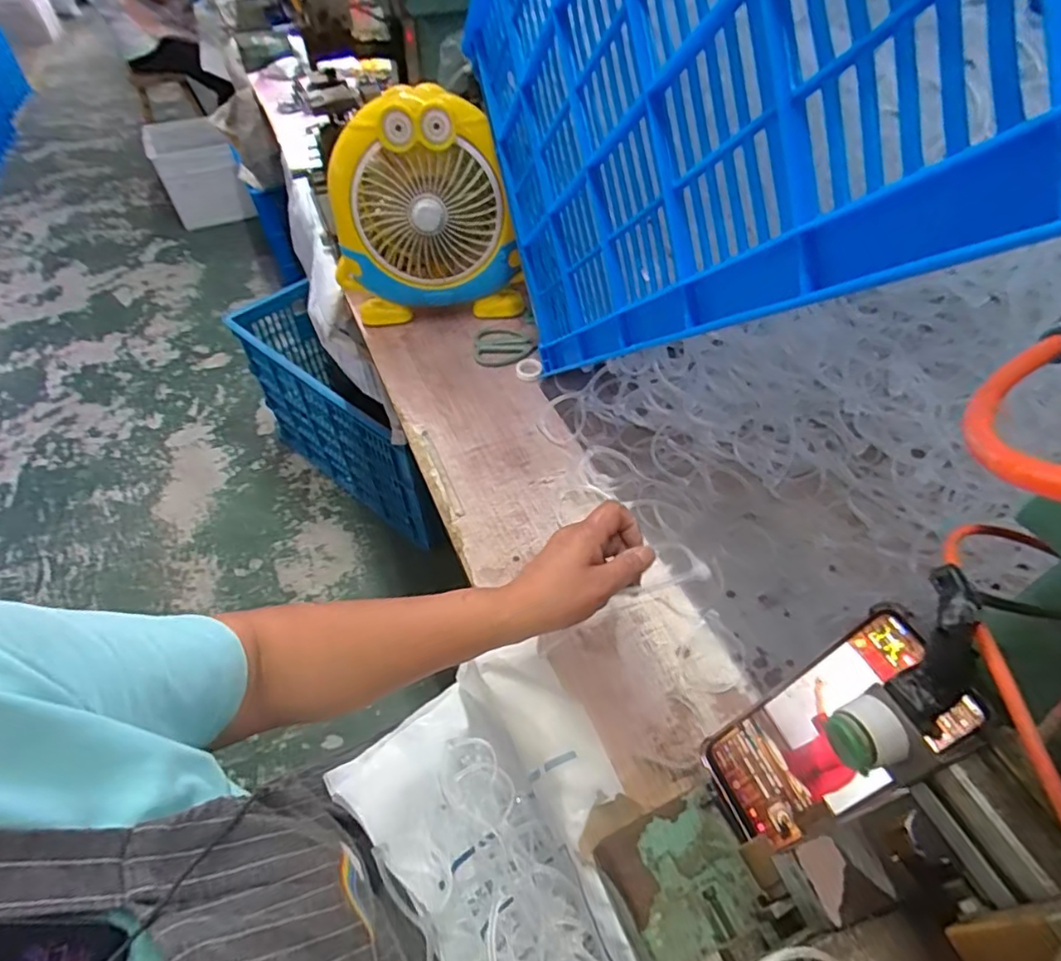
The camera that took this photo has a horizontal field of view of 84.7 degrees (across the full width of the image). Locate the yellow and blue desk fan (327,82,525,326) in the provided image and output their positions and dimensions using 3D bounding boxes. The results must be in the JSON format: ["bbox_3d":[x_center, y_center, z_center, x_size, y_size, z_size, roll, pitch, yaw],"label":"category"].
[{"bbox_3d":[-0.135,-0.343,0.762,0.239,0.260,0.083,-1,49,0],"label":"yellow and blue desk fan"}]

